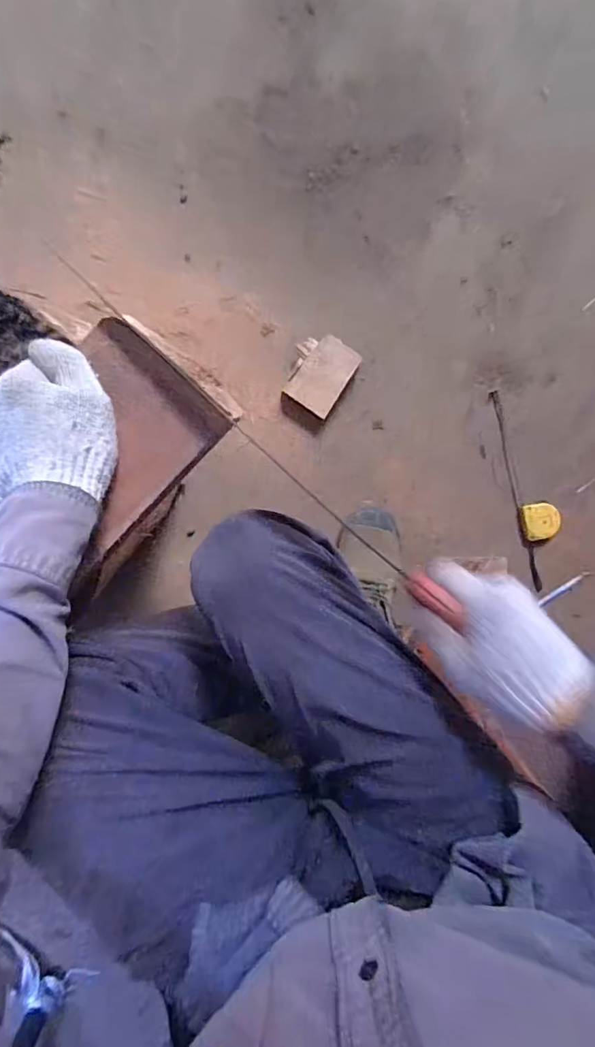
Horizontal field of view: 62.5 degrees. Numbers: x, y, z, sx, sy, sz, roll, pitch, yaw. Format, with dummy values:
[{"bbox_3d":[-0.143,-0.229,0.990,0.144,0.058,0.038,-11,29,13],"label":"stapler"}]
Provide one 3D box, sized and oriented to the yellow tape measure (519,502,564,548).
[{"bbox_3d":[0.400,0.001,0.803,0.063,0.020,0.072,-10,100,1],"label":"yellow tape measure"}]

